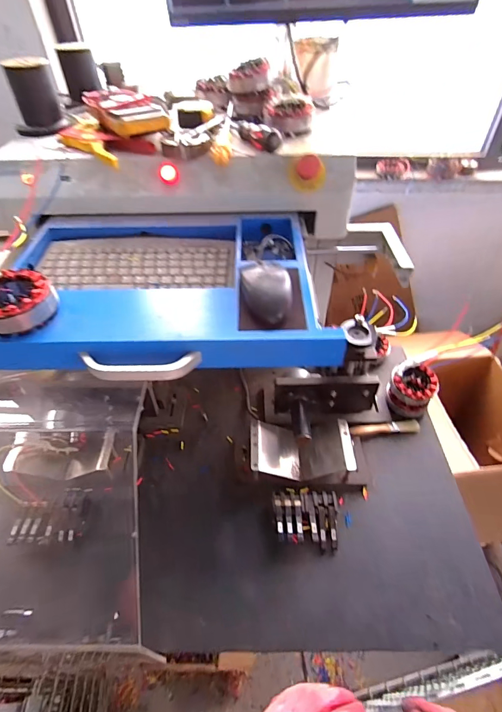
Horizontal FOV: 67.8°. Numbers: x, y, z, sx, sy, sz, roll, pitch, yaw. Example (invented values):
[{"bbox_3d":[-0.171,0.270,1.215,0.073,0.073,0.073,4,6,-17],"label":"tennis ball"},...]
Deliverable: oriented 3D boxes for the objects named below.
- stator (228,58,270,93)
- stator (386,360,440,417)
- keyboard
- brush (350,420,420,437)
[{"bbox_3d":[-0.006,-0.535,0.714,0.078,0.042,0.064,-4,47,-1],"label":"stator"},{"bbox_3d":[0.333,0.068,0.775,0.089,0.075,0.090,-1,47,1],"label":"stator"},{"bbox_3d":[-0.170,-0.146,0.570,0.289,0.015,0.134,-3,47,0],"label":"keyboard"},{"bbox_3d":[0.271,0.146,0.757,0.146,0.017,0.027,-5,48,-3],"label":"brush"}]

